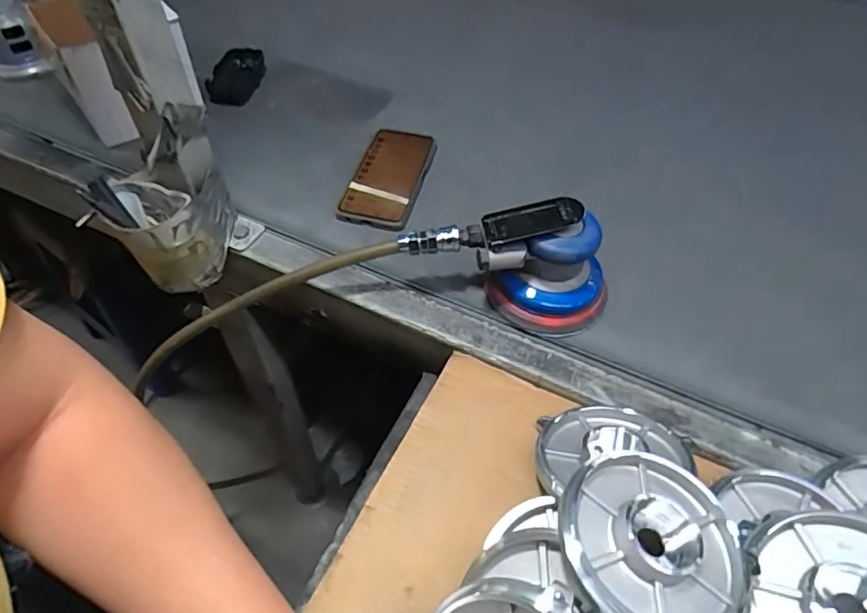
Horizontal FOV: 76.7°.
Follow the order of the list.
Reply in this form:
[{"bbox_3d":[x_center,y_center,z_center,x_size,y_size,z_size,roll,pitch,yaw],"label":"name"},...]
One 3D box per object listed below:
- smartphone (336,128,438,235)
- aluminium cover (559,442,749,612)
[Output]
[{"bbox_3d":[-0.052,-0.151,0.627,0.080,0.009,0.162,13,51,7],"label":"smartphone"},{"bbox_3d":[0.133,0.141,0.328,0.106,0.029,0.110,5,50,1],"label":"aluminium cover"}]

